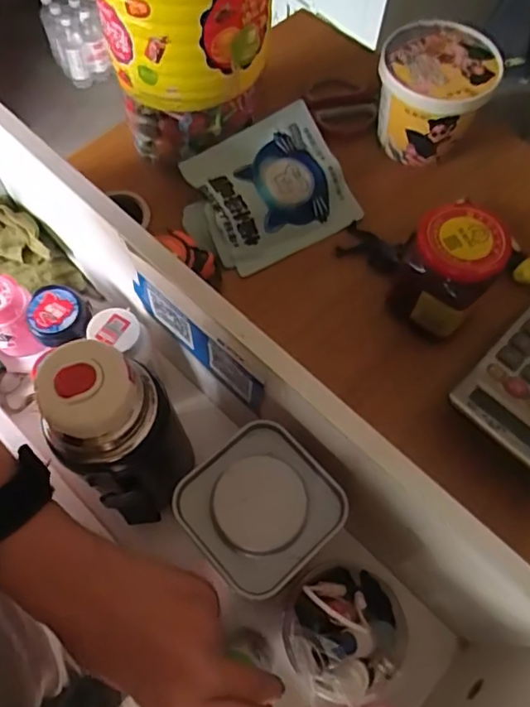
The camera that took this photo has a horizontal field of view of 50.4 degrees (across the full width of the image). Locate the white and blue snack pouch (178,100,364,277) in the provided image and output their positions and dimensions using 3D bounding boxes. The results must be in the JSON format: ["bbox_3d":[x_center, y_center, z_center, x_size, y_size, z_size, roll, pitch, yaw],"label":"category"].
[{"bbox_3d":[0.007,-0.157,0.543,0.143,0.018,0.125,-30,98,-12],"label":"white and blue snack pouch"}]

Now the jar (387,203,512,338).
[{"bbox_3d":[0.149,-0.067,0.461,0.066,0.090,0.063,1,65,-2],"label":"jar"}]

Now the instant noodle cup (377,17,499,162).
[{"bbox_3d":[0.165,-0.258,0.573,0.106,0.098,0.099,1,65,-2],"label":"instant noodle cup"}]

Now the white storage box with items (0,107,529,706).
[{"bbox_3d":[-0.097,0.041,0.414,0.600,0.200,0.165,43,70,16],"label":"white storage box with items"}]

